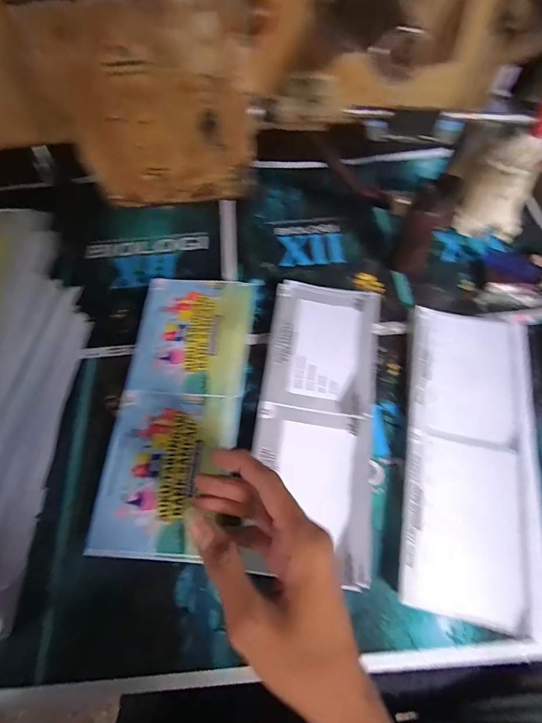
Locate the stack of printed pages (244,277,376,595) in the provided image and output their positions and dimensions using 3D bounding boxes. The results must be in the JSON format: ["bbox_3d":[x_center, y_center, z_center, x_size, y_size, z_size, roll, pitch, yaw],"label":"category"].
[{"bbox_3d":[0.050,0.041,0.386,0.117,0.017,0.300,8,61,6],"label":"stack of printed pages"}]

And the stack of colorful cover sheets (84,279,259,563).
[{"bbox_3d":[-0.100,0.039,0.398,0.127,0.021,0.302,8,63,6],"label":"stack of colorful cover sheets"}]

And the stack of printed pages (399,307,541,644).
[{"bbox_3d":[0.201,0.084,0.365,0.126,0.030,0.295,11,61,8],"label":"stack of printed pages"}]

